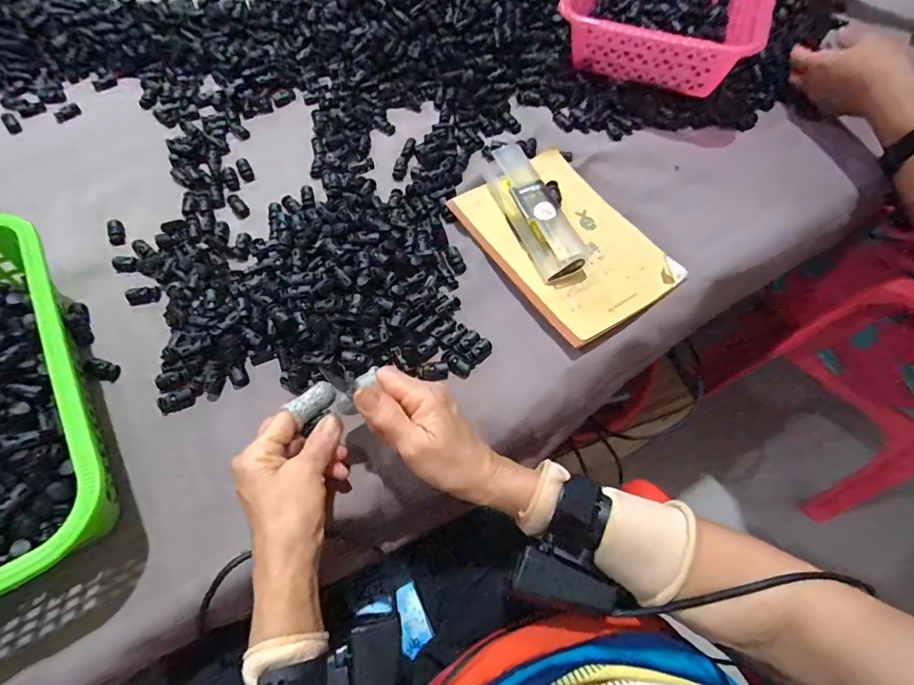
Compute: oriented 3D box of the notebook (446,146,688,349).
[{"bbox_3d":[0.105,-0.104,0.473,0.139,0.015,0.206,-30,66,-16],"label":"notebook"}]

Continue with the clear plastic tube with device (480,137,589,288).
[{"bbox_3d":[0.076,-0.132,0.468,0.042,0.035,0.159,-20,64,-12],"label":"clear plastic tube with device"}]

